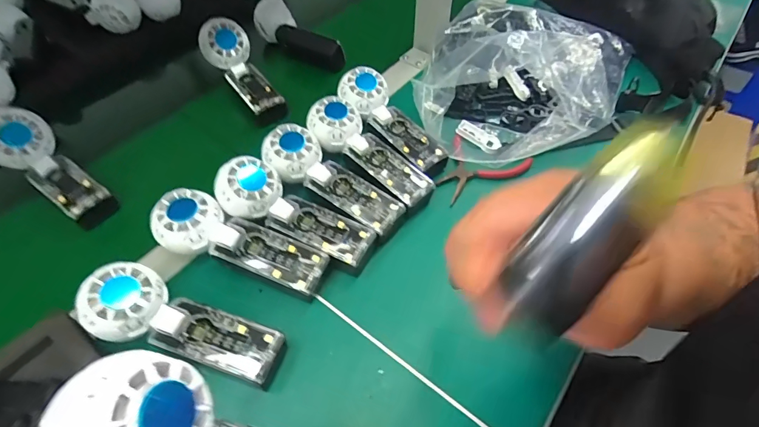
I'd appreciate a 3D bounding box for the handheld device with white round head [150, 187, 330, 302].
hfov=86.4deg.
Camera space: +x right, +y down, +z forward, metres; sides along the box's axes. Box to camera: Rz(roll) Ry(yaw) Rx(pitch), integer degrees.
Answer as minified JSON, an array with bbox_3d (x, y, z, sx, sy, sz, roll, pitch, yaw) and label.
[{"bbox_3d":[-0.130,0.029,0.389,0.165,0.060,0.060,14,55,11],"label":"handheld device with white round head"}]

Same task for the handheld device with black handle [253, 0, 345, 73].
[{"bbox_3d":[-0.123,-0.269,0.610,0.154,0.055,0.042,34,61,23],"label":"handheld device with black handle"}]

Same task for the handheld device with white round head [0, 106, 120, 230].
[{"bbox_3d":[-0.360,-0.051,0.444,0.162,0.049,0.060,38,59,3],"label":"handheld device with white round head"}]

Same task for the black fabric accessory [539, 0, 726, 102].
[{"bbox_3d":[0.377,-0.312,0.609,0.141,0.070,0.301,-18,56,-12],"label":"black fabric accessory"}]

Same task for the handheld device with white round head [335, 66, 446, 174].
[{"bbox_3d":[0.015,-0.114,0.487,0.053,0.053,0.163,-36,61,-23],"label":"handheld device with white round head"}]

